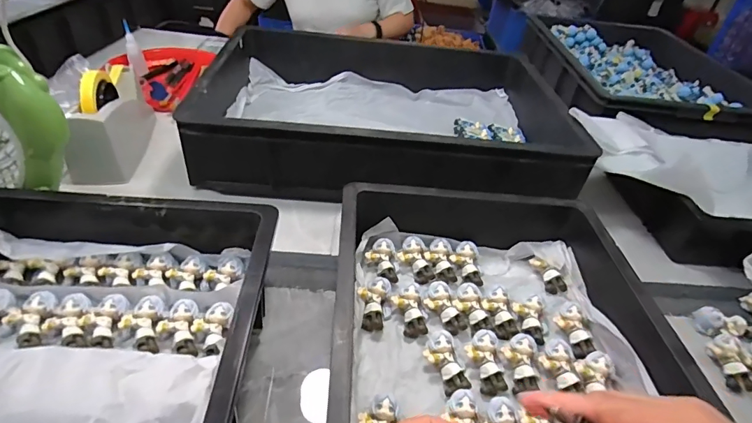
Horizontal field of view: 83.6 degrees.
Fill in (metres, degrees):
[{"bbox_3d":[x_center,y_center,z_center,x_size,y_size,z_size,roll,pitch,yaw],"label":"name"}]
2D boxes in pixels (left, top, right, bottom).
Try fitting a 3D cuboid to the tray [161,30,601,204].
[{"bbox_3d":[0.018,-0.196,0.777,0.589,0.122,0.443,4,39,-5],"label":"tray"}]

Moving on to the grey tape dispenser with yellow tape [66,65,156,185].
[{"bbox_3d":[-0.424,-0.155,0.670,0.081,0.132,0.203,-2,40,-12],"label":"grey tape dispenser with yellow tape"}]

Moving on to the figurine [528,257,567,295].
[{"bbox_3d":[0.224,0.081,0.547,0.026,0.018,0.054,-26,52,8],"label":"figurine"}]

